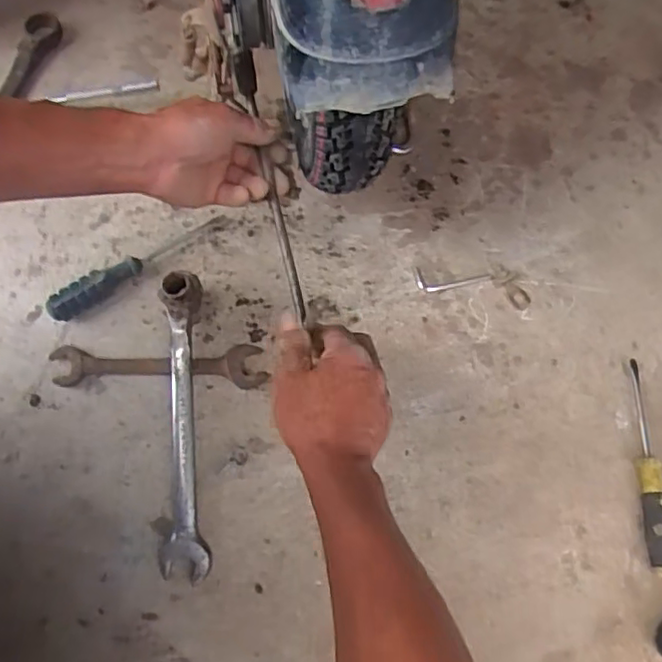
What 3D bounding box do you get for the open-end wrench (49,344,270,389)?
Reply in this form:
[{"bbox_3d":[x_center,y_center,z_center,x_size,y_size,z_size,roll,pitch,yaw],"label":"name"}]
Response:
[{"bbox_3d":[-0.162,0.033,0.596,0.200,0.012,0.038,2,65,-3],"label":"open-end wrench"}]

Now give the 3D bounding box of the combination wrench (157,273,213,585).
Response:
[{"bbox_3d":[-0.134,0.081,0.567,0.040,0.023,0.266,-3,78,-5],"label":"combination wrench"}]

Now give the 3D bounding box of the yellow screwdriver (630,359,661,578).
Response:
[{"bbox_3d":[0.292,0.119,0.579,0.028,0.025,0.196,3,65,-3],"label":"yellow screwdriver"}]

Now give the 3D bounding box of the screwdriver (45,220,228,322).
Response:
[{"bbox_3d":[-0.193,-0.072,0.630,0.190,0.026,0.025,-39,73,-19],"label":"screwdriver"}]

